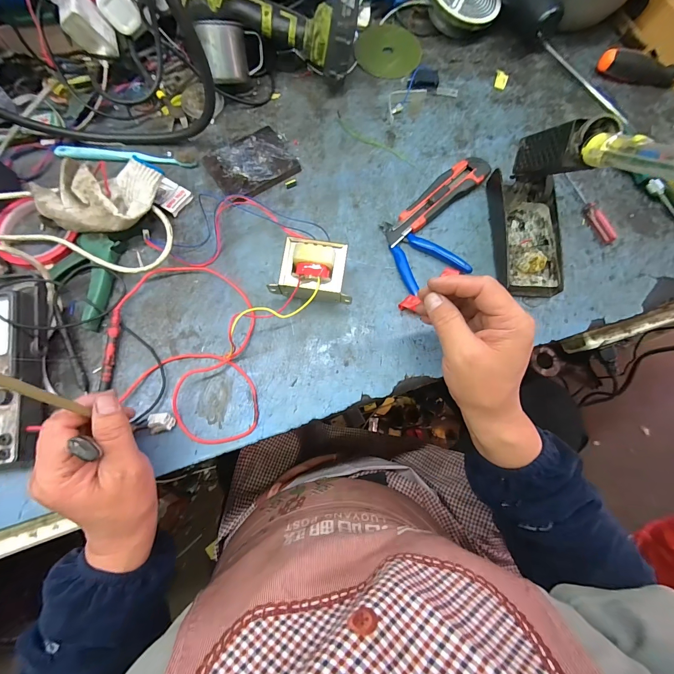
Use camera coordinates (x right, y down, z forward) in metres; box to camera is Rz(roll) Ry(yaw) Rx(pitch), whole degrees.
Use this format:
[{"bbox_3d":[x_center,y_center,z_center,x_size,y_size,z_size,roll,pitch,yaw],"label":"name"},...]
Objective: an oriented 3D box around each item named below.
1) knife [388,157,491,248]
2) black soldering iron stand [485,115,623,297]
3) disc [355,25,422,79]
[{"bbox_3d":[0.127,-0.178,0.431,0.170,0.020,0.040,-38,78,-12],"label":"knife"},{"bbox_3d":[0.232,-0.149,0.363,0.068,0.137,0.167,1,73,-1],"label":"black soldering iron stand"},{"bbox_3d":[0.080,-0.443,0.513,0.099,0.006,0.099,0,73,-2],"label":"disc"}]

